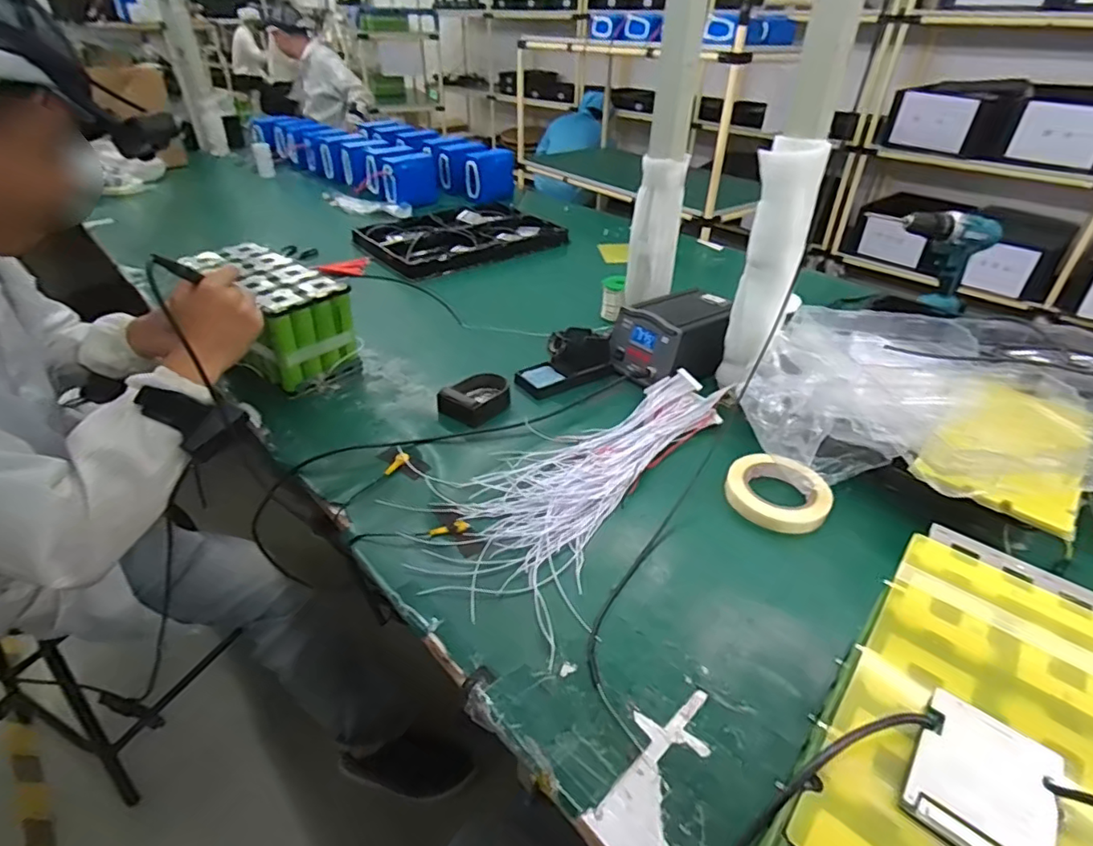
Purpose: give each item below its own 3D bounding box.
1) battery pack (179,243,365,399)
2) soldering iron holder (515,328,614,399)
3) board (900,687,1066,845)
[{"bbox_3d":[-0.442,-0.172,0.919,0.248,0.159,0.163,26,42,31],"label":"battery pack"},{"bbox_3d":[0.028,-0.102,0.892,0.160,0.064,0.090,-16,39,-22],"label":"soldering iron holder"},{"bbox_3d":[0.230,0.189,0.297,0.060,0.012,0.081,28,44,33],"label":"board"}]

